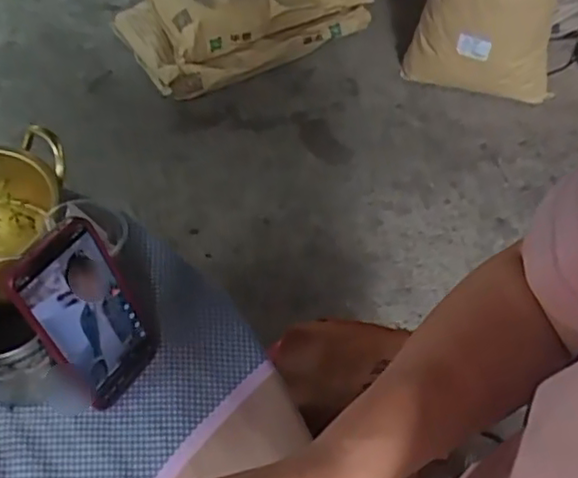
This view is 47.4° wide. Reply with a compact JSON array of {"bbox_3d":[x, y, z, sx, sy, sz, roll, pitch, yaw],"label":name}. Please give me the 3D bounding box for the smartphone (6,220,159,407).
[{"bbox_3d":[-0.154,0.060,0.512,0.011,0.156,0.074,18,51,34],"label":"smartphone"}]

